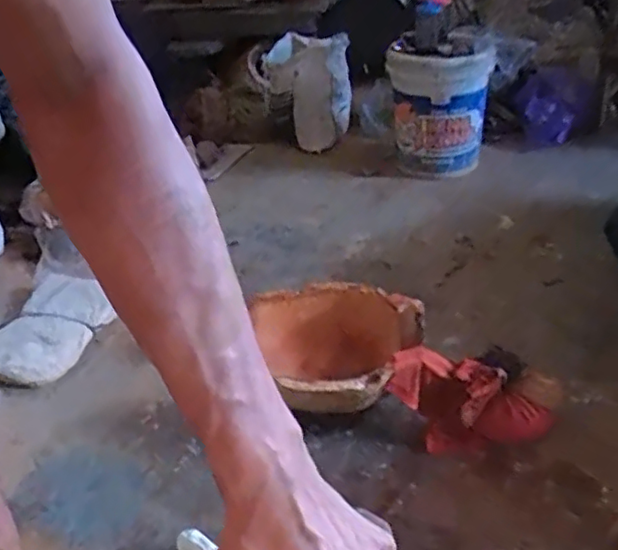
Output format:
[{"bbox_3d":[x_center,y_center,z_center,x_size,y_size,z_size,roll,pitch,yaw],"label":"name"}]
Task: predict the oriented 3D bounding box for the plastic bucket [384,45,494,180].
[{"bbox_3d":[0.372,-0.496,1.817,0.290,0.313,0.331,6,35,14],"label":"plastic bucket"}]

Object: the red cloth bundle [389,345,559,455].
[{"bbox_3d":[0.268,0.215,1.035,0.258,0.156,0.092,3,36,10],"label":"red cloth bundle"}]

